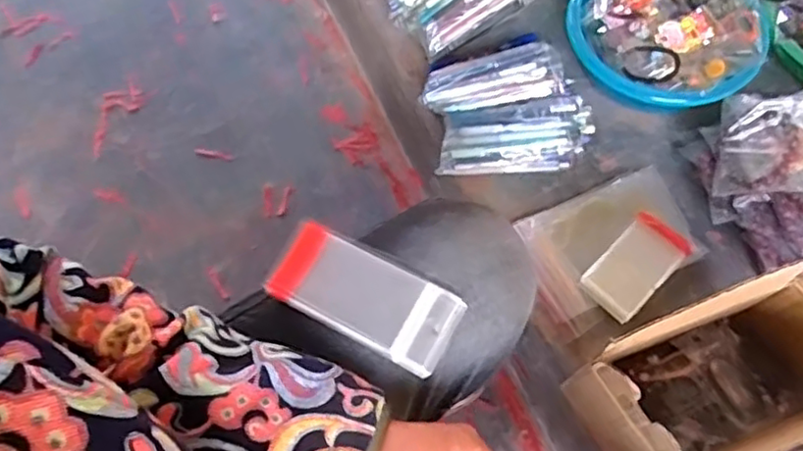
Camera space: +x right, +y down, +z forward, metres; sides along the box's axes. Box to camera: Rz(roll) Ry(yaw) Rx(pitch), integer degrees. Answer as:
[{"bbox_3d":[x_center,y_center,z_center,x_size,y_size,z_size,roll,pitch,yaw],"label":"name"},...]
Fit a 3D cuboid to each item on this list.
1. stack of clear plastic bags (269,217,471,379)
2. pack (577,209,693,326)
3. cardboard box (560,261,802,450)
[{"bbox_3d":[-0.024,0.044,0.406,0.120,0.015,0.053,28,68,14],"label":"stack of clear plastic bags"},{"bbox_3d":[0.251,0.044,0.688,0.115,0.015,0.065,-40,70,-17],"label":"pack"},{"bbox_3d":[0.275,0.131,0.551,0.211,0.150,0.118,-25,66,-11],"label":"cardboard box"}]

